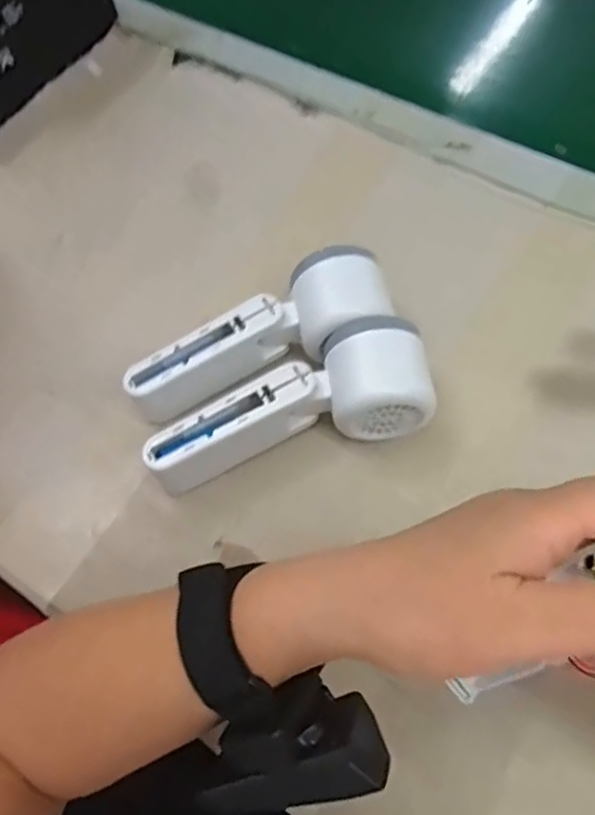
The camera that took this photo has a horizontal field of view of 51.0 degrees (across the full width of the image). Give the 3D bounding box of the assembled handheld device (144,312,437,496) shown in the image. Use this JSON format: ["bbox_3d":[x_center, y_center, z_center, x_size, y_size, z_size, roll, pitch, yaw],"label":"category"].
[{"bbox_3d":[-0.006,-0.003,0.360,0.159,0.053,0.059,-13,63,-3],"label":"assembled handheld device"}]

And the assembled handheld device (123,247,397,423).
[{"bbox_3d":[-0.023,-0.040,0.380,0.159,0.050,0.050,-26,65,-9],"label":"assembled handheld device"}]

